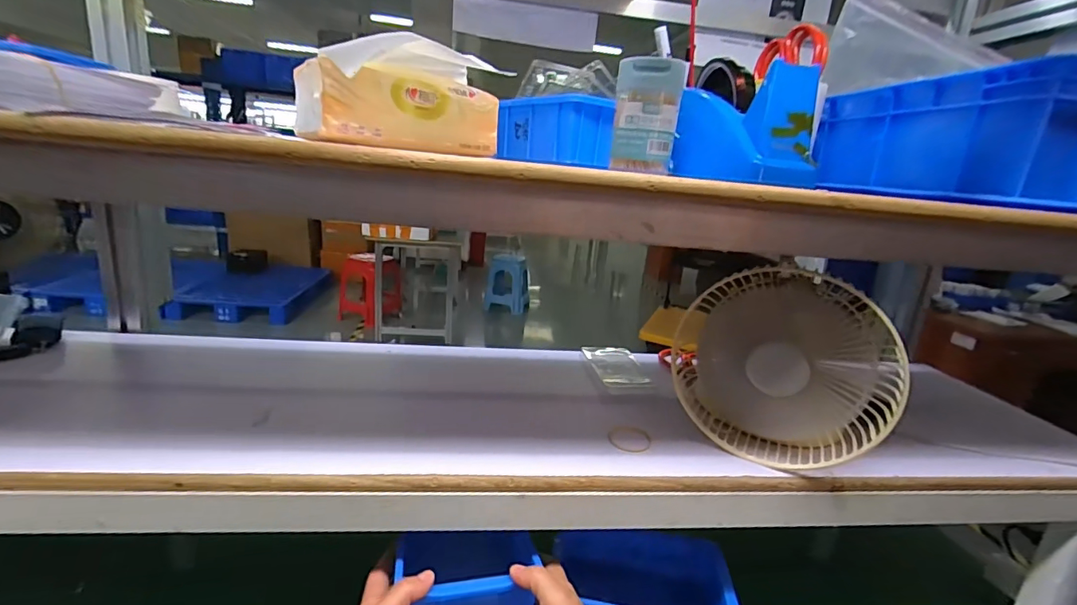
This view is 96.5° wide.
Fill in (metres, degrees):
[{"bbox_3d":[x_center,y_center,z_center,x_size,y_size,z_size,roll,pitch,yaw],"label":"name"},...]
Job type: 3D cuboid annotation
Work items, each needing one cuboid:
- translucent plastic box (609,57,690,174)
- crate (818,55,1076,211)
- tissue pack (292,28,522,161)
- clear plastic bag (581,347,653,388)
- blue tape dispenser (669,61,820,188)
[{"bbox_3d":[0.080,-0.138,0.357,0.047,0.076,0.015,8,15,11],"label":"translucent plastic box"},{"bbox_3d":[0.502,-0.154,0.490,0.287,0.104,0.247,4,15,-6],"label":"crate"},{"bbox_3d":[-0.101,-0.154,0.358,0.146,0.073,0.069,-3,17,-30],"label":"tissue pack"},{"bbox_3d":[0.109,0.089,0.675,0.068,0.017,0.115,2,15,-13],"label":"clear plastic bag"},{"bbox_3d":[0.203,-0.175,0.497,0.070,0.095,0.204,5,15,-1],"label":"blue tape dispenser"}]

